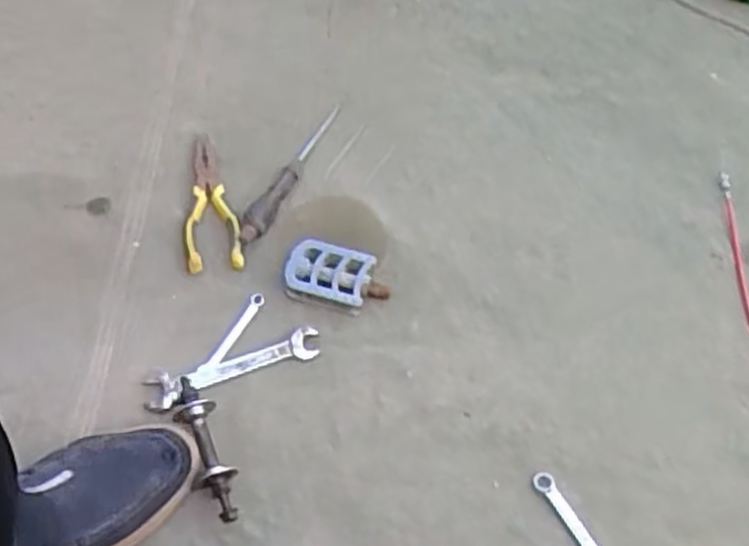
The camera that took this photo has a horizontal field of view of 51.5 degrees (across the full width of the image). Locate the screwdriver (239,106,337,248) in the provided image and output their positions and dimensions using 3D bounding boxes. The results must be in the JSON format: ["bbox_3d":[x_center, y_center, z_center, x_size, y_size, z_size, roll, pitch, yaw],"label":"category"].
[{"bbox_3d":[-0.093,-0.117,0.879,0.026,0.023,0.201,26,58,10],"label":"screwdriver"}]

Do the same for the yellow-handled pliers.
[{"bbox_3d":[-0.187,-0.082,0.870,0.057,0.025,0.180,-7,58,-11],"label":"yellow-handled pliers"}]

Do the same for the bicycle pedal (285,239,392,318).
[{"bbox_3d":[-0.039,0.005,0.817,0.106,0.021,0.071,13,56,2],"label":"bicycle pedal"}]

